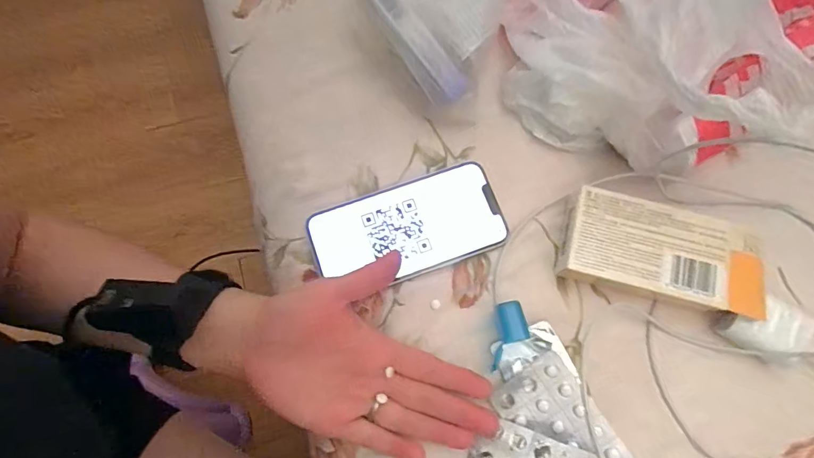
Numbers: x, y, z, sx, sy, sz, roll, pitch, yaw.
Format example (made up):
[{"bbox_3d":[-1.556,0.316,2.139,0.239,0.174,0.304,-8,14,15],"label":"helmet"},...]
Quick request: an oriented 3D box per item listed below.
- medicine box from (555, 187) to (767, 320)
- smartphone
[{"bbox_3d":[0.178,0.018,0.298,0.130,0.037,0.063,17,72,3],"label":"medicine box"},{"bbox_3d":[0.001,0.000,0.312,0.143,0.007,0.071,-19,74,-8],"label":"smartphone"}]

